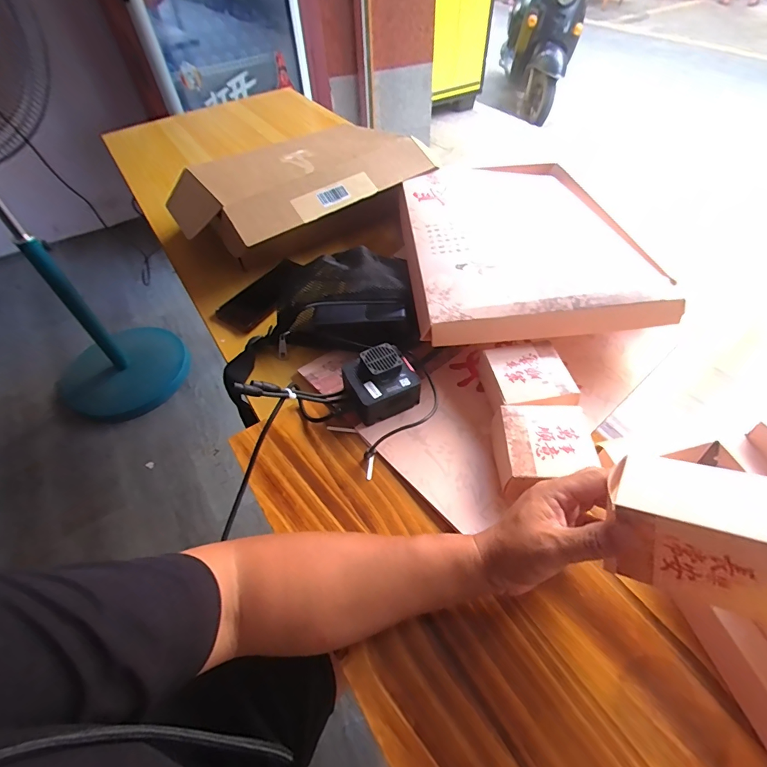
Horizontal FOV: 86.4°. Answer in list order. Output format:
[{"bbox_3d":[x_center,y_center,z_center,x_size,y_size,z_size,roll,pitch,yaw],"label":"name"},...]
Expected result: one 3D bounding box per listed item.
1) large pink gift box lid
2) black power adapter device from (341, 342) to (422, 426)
[{"bbox_3d":[0.180,-0.212,0.581,0.298,0.031,0.369,-6,53,-2],"label":"large pink gift box lid"},{"bbox_3d":[-0.004,-0.002,0.493,0.082,0.055,0.075,-24,55,-15],"label":"black power adapter device"}]

